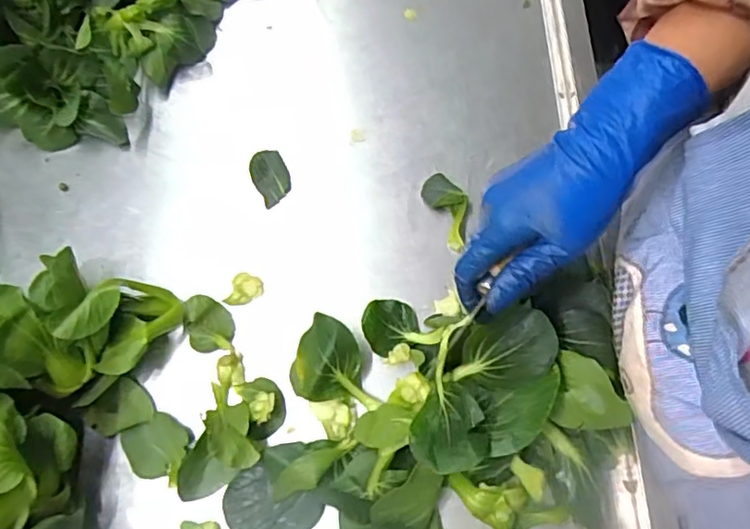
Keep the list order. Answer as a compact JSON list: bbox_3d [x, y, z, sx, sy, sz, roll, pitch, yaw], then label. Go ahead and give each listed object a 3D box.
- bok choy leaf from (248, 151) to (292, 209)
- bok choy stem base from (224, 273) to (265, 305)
[{"bbox_3d":[-0.085,-0.072,0.481,0.029,0.006,0.048,-25,74,-5],"label":"bok choy leaf"},{"bbox_3d":[-0.101,0.020,0.455,0.024,0.009,0.028,23,76,9],"label":"bok choy stem base"}]

